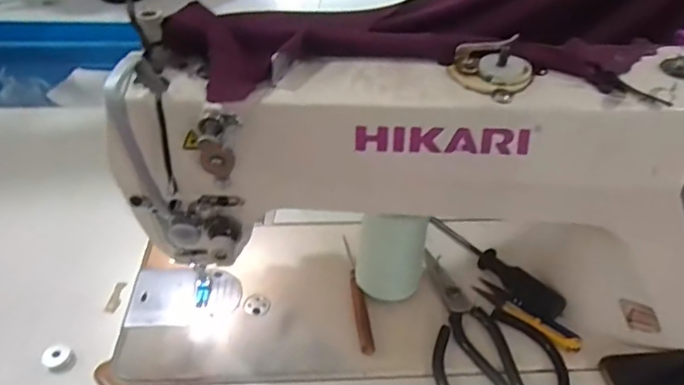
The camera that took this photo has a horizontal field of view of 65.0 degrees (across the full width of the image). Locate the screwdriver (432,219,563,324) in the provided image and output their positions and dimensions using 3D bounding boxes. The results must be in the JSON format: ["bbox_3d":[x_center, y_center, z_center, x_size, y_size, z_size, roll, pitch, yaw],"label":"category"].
[{"bbox_3d":[0.140,0.064,0.504,0.022,0.020,0.149,-25,46,-28],"label":"screwdriver"}]

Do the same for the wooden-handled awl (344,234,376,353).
[{"bbox_3d":[0.014,0.086,0.489,0.012,0.006,0.134,-4,40,-5],"label":"wooden-handled awl"}]

